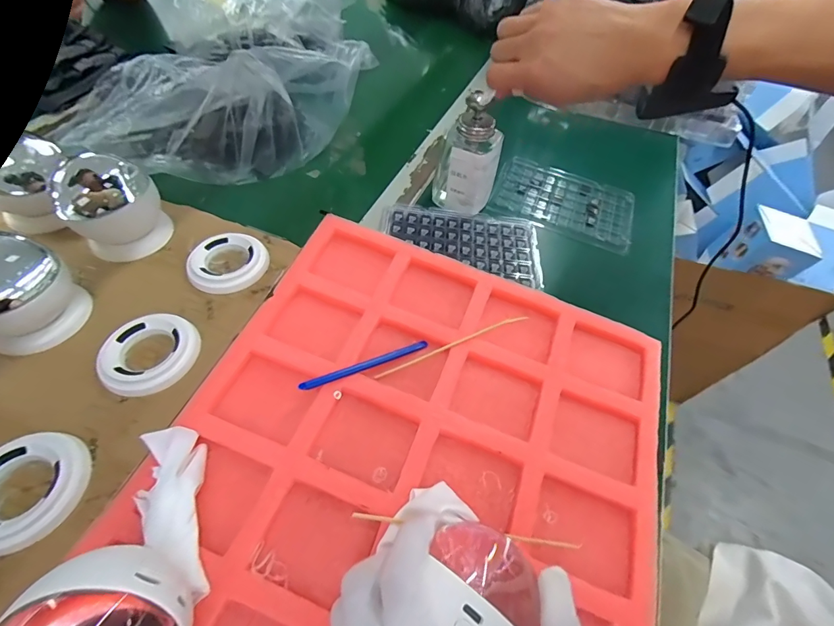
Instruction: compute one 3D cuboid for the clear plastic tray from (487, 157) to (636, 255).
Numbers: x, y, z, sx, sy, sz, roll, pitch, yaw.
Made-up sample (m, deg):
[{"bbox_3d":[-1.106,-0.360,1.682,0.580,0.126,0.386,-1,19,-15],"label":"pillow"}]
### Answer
[{"bbox_3d":[0.184,-0.140,0.498,0.170,0.013,0.116,21,55,9],"label":"clear plastic tray"}]

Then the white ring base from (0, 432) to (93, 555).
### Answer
[{"bbox_3d":[-0.254,0.112,0.253,0.071,0.012,0.070,3,54,-4],"label":"white ring base"}]

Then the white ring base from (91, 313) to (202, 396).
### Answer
[{"bbox_3d":[-0.213,0.032,0.318,0.070,0.011,0.071,3,54,-4],"label":"white ring base"}]

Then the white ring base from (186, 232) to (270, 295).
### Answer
[{"bbox_3d":[-0.180,-0.049,0.377,0.065,0.013,0.071,3,54,-4],"label":"white ring base"}]

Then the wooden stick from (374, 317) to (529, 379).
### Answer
[{"bbox_3d":[0.031,0.025,0.329,0.141,0.004,0.006,-18,59,-18],"label":"wooden stick"}]

